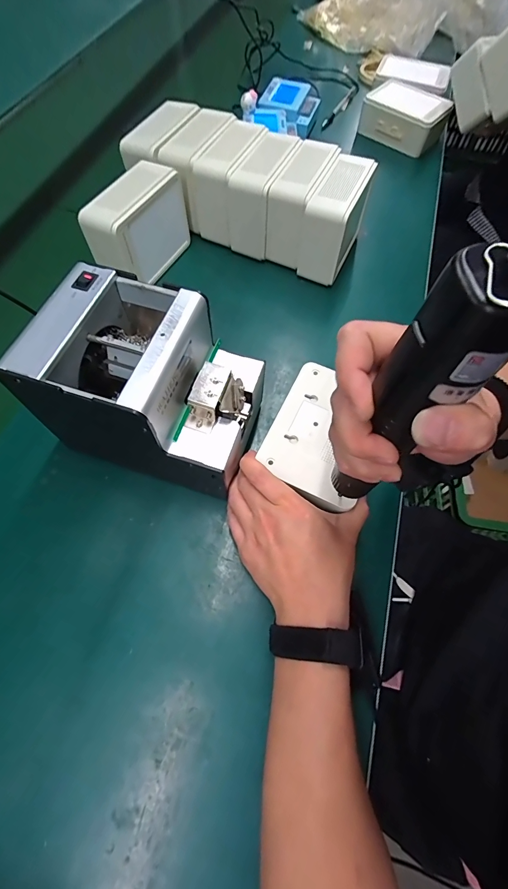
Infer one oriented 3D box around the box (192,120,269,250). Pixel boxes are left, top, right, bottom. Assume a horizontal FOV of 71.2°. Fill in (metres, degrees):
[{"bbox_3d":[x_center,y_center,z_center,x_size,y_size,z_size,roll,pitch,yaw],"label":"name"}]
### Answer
[{"bbox_3d":[-0.034,-0.387,0.523,0.060,0.096,0.139,22,66,10],"label":"box"}]

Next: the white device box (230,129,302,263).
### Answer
[{"bbox_3d":[0.014,-0.356,0.517,0.063,0.107,0.130,19,65,8],"label":"white device box"}]

